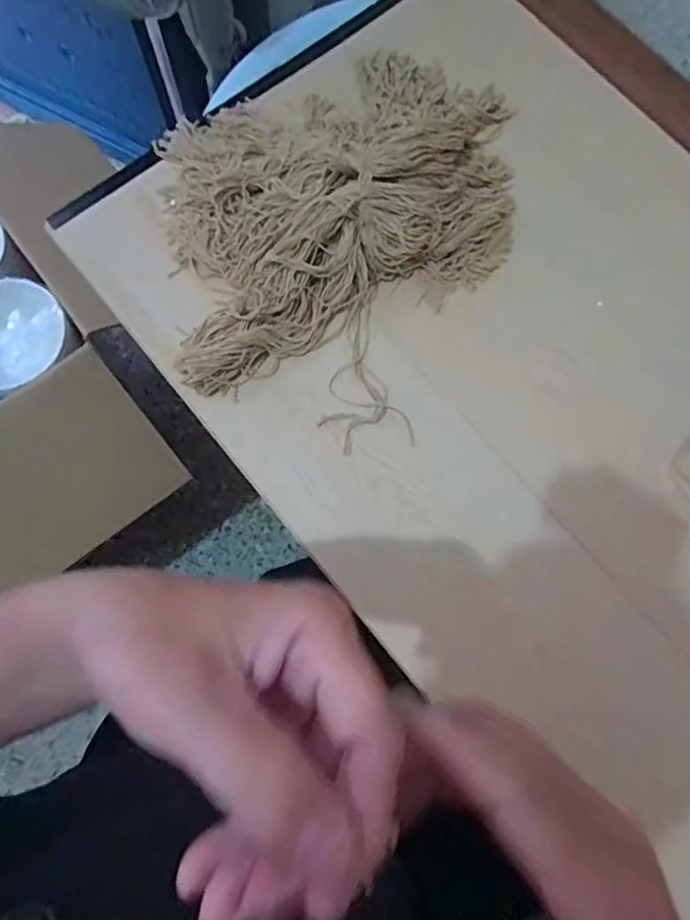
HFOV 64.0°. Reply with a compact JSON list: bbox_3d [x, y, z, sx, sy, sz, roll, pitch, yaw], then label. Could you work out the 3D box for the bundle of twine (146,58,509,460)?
[{"bbox_3d":[0.006,-0.235,0.537,0.352,0.060,0.390,-10,75,-4],"label":"bundle of twine"}]

